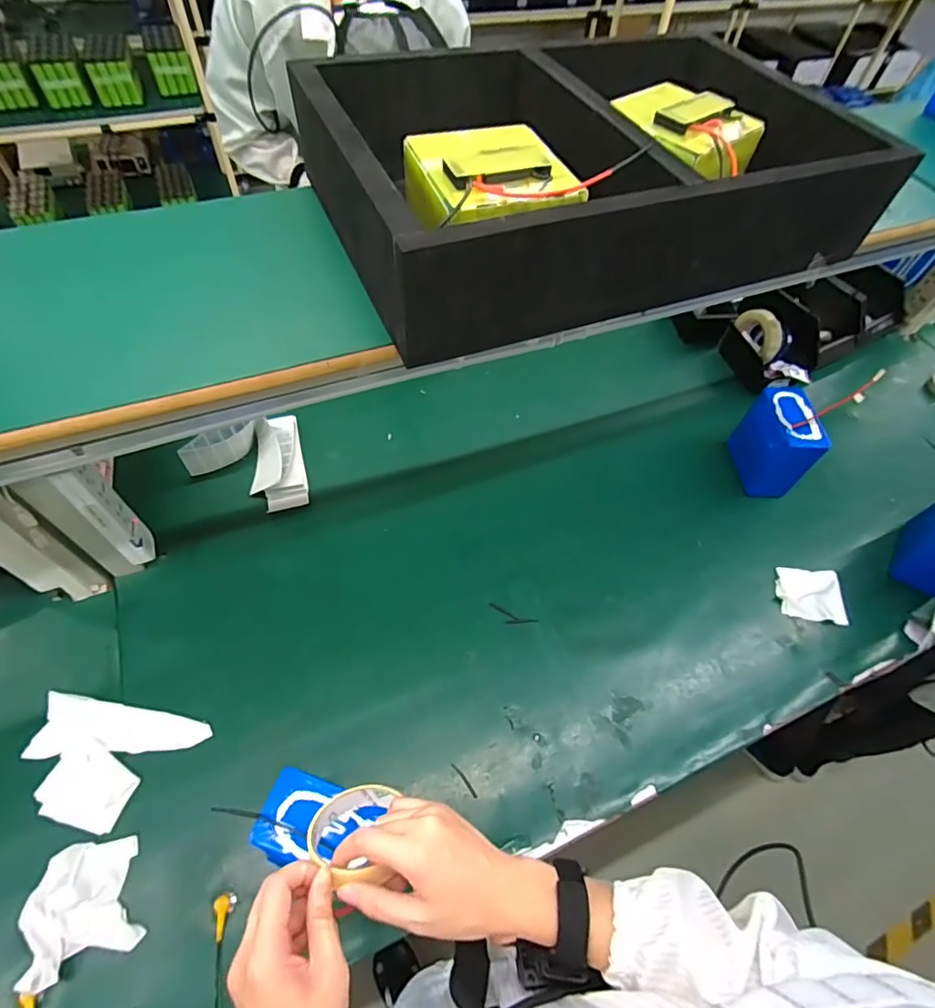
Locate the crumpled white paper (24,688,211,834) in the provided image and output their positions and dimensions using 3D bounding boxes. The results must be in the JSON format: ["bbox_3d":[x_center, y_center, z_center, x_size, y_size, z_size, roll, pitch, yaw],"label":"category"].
[{"bbox_3d":[-0.463,0.330,0.649,0.212,0.014,0.136,11,55,2],"label":"crumpled white paper"}]

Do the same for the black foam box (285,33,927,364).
[{"bbox_3d":[0.128,-0.392,0.579,0.572,0.110,0.419,-20,61,-16],"label":"black foam box"}]

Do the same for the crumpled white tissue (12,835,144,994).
[{"bbox_3d":[-0.428,0.445,0.564,0.106,0.025,0.117,-17,59,-16],"label":"crumpled white tissue"}]

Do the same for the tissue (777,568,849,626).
[{"bbox_3d":[0.579,0.152,0.854,0.104,0.027,0.094,10,55,1],"label":"tissue"}]

